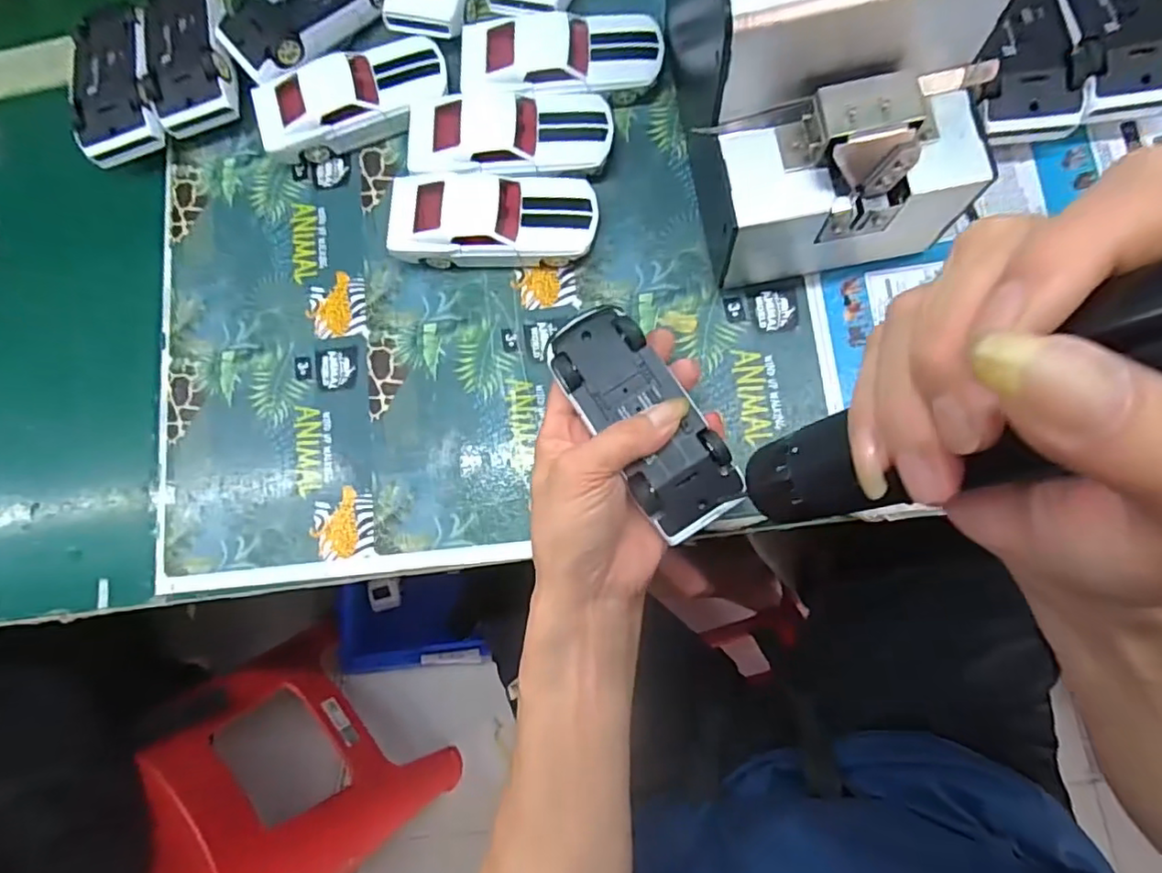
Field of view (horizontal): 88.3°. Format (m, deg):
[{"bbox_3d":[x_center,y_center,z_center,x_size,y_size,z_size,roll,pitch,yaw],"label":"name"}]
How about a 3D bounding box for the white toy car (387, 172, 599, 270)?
[{"bbox_3d":[-0.054,-0.135,0.376,0.127,0.032,0.051,0,79,7],"label":"white toy car"}]

